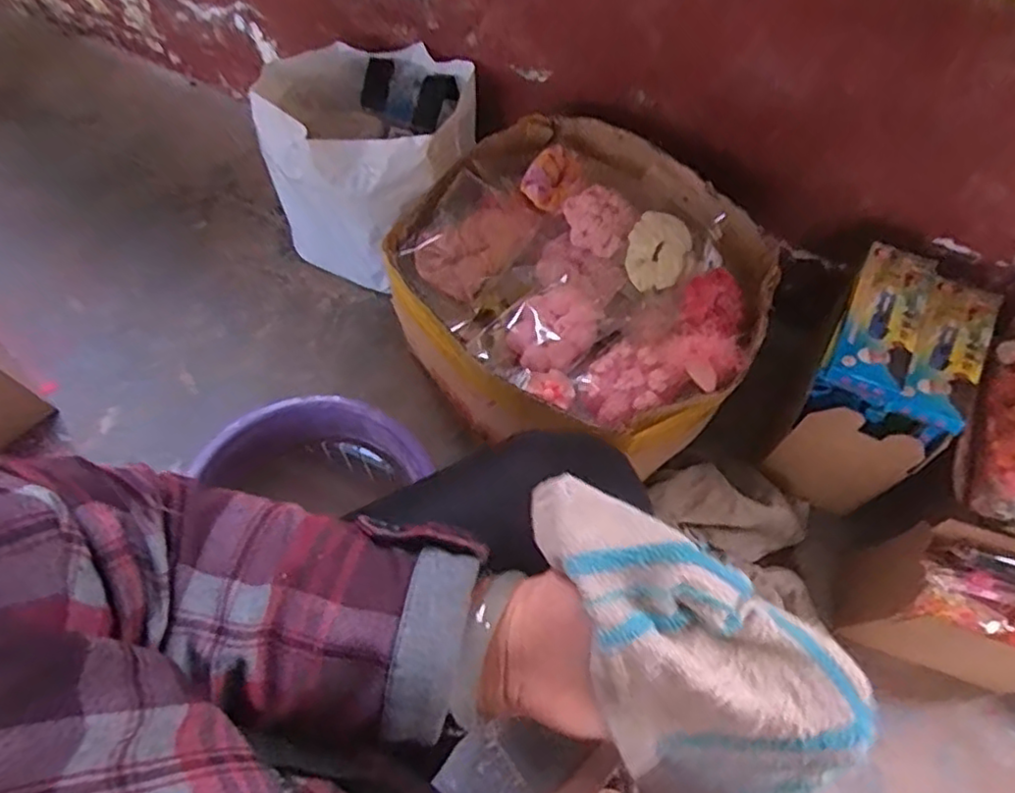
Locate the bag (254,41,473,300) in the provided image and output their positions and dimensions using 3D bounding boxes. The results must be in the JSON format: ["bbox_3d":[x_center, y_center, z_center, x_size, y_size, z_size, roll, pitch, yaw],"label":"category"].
[{"bbox_3d":[-0.175,-0.303,0.906,0.269,0.237,0.227,-20,67,-11],"label":"bag"}]

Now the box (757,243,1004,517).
[{"bbox_3d":[0.416,-0.011,0.786,0.145,0.241,0.207,25,66,10],"label":"box"}]

